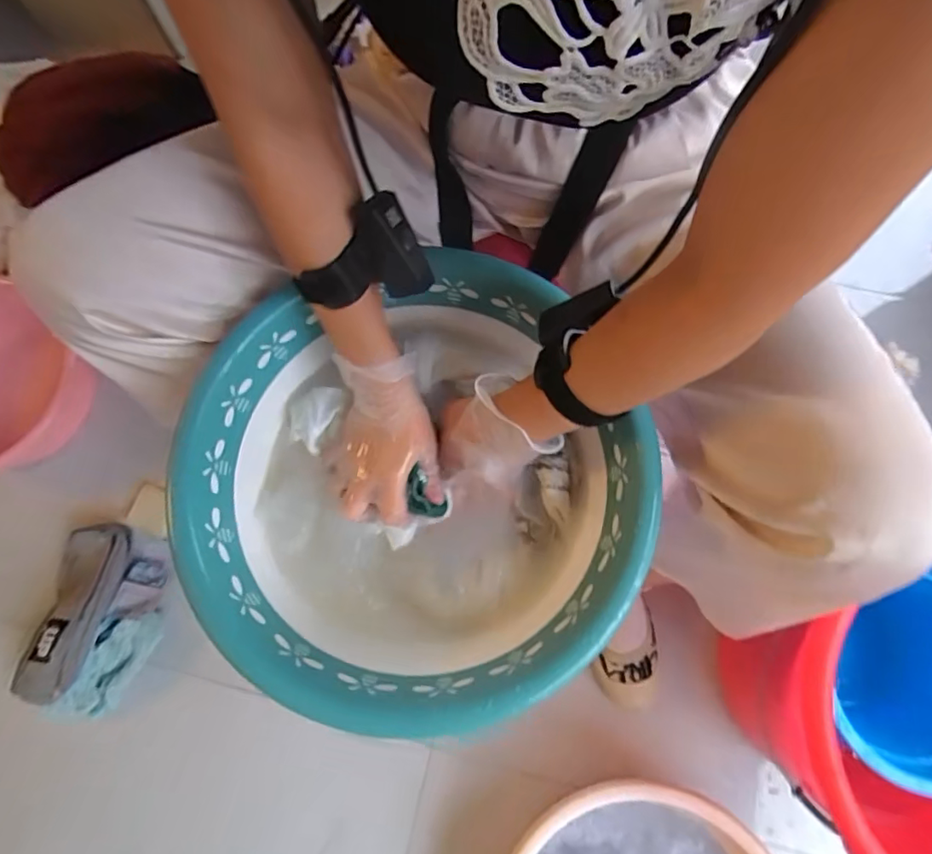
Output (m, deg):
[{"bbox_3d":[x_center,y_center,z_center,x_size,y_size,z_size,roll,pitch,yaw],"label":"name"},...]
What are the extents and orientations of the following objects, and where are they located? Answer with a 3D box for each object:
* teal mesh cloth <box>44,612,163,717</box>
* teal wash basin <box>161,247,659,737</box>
[{"bbox_3d":[-0.467,0.313,0.713,0.069,0.048,0.141,21,77,7],"label":"teal mesh cloth"},{"bbox_3d":[-0.042,0.050,0.454,0.356,0.110,0.338,0,75,1],"label":"teal wash basin"}]

